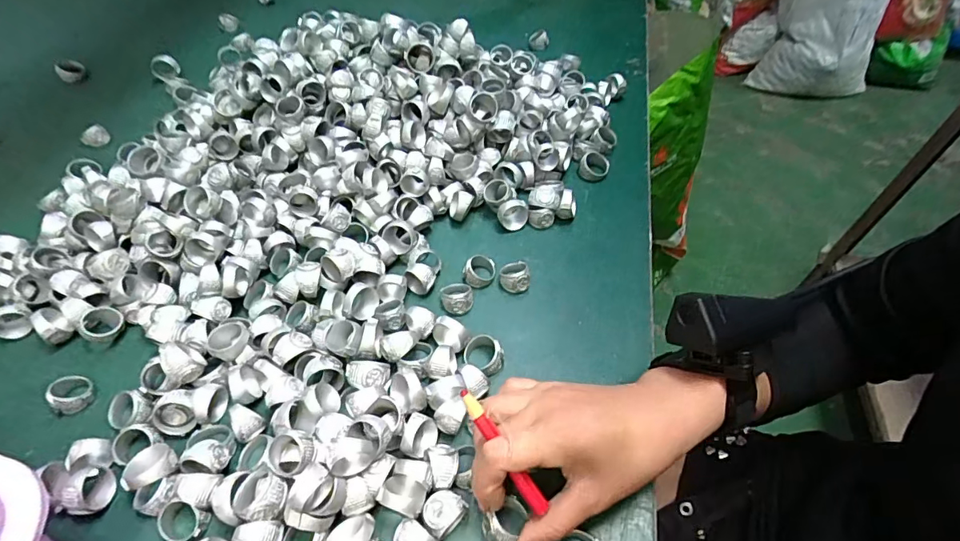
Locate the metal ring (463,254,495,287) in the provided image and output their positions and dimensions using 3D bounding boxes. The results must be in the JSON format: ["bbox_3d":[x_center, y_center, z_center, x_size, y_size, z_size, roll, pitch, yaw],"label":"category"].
[{"bbox_3d":[0.000,-0.001,0.384,0.025,0.014,0.025,0,53,1],"label":"metal ring"}]

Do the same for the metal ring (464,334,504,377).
[{"bbox_3d":[0.003,0.059,0.337,0.024,0.019,0.027,-29,58,-20],"label":"metal ring"}]

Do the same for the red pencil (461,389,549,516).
[{"bbox_3d":[0.011,0.093,0.251,0.008,0.006,0.071,-33,86,-22],"label":"red pencil"}]

